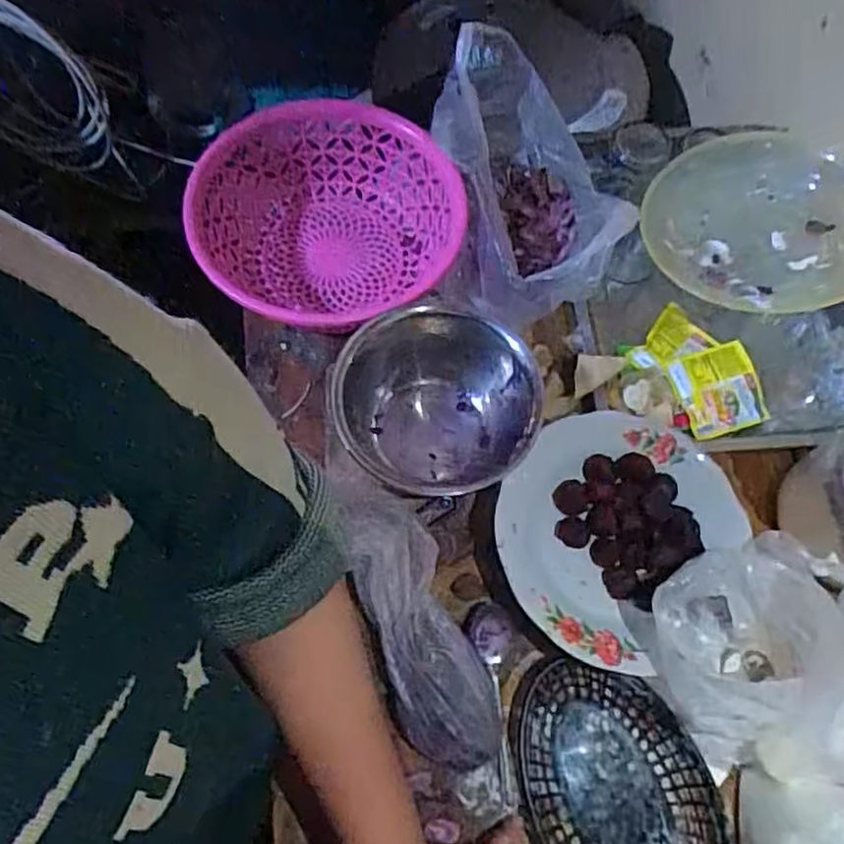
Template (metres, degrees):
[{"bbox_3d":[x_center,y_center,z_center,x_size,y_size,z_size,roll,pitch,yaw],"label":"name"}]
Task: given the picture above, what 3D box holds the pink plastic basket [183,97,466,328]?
[{"bbox_3d":[-0.103,-0.206,0.736,0.257,0.102,0.227,-38,73,-16],"label":"pink plastic basket"}]

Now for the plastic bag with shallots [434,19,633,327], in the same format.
[{"bbox_3d":[0.098,-0.237,0.699,0.149,0.141,0.264,-1,67,-2],"label":"plastic bag with shallots"}]

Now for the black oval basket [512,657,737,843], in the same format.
[{"bbox_3d":[0.154,0.296,0.548,0.137,0.037,0.217,-27,71,-12],"label":"black oval basket"}]

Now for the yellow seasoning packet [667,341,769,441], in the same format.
[{"bbox_3d":[0.291,-0.031,0.701,0.080,0.018,0.084,-15,69,-8],"label":"yellow seasoning packet"}]

